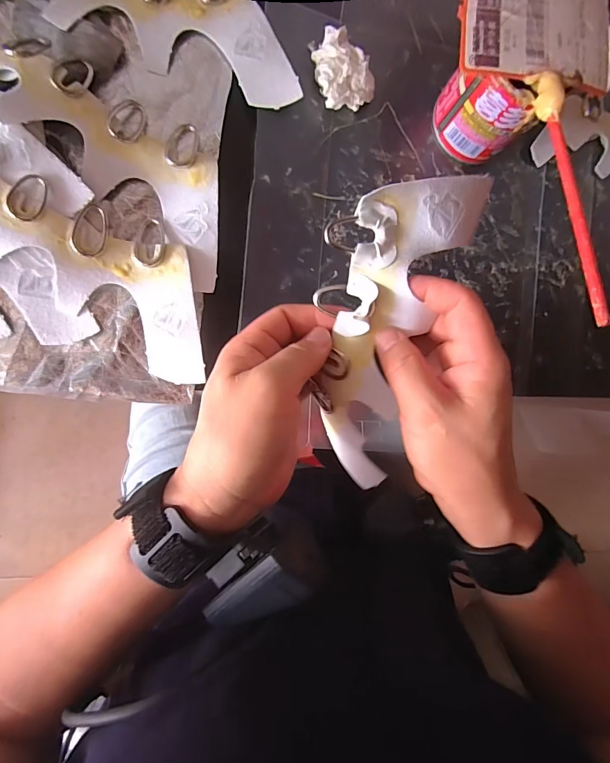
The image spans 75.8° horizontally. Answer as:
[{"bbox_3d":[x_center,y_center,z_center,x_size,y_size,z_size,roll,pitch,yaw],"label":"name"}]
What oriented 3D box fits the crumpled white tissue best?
[{"bbox_3d":[0.025,-0.214,0.274,0.047,0.025,0.037,40,85,-8],"label":"crumpled white tissue"}]

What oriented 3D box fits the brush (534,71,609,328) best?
[{"bbox_3d":[0.145,-0.104,0.213,0.009,0.011,0.156,0,75,-9],"label":"brush"}]

